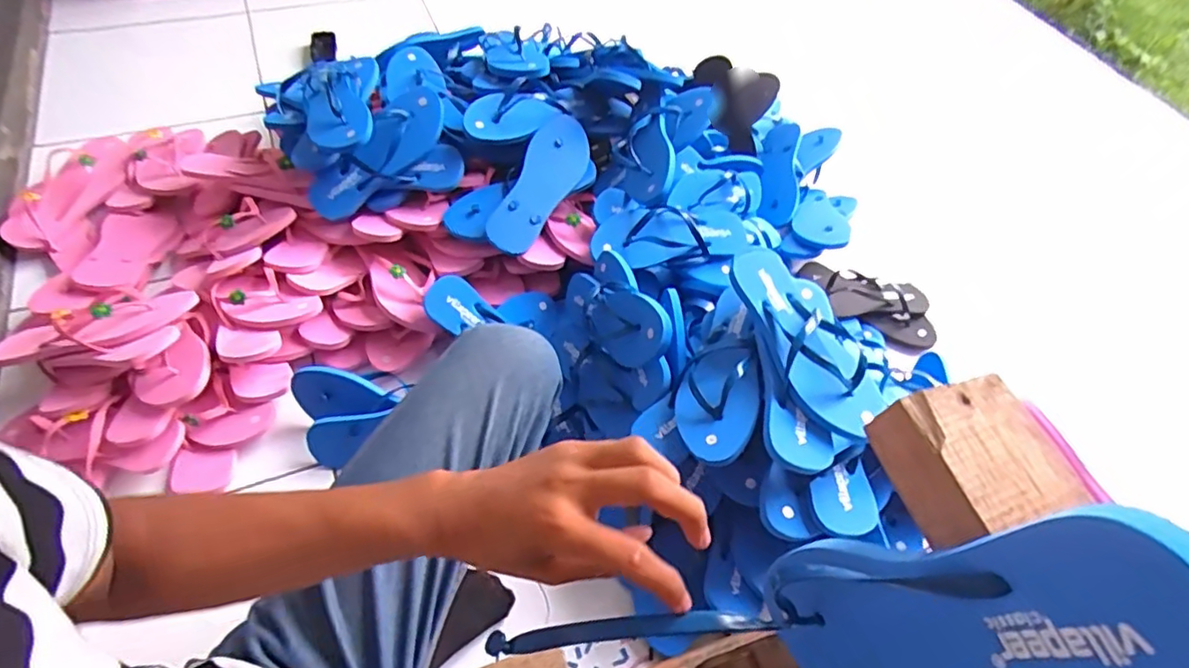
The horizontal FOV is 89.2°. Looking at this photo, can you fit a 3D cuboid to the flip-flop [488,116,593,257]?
[{"bbox_3d":[-0.082,-0.220,0.901,0.084,0.025,0.220,34,83,-20],"label":"flip-flop"}]

